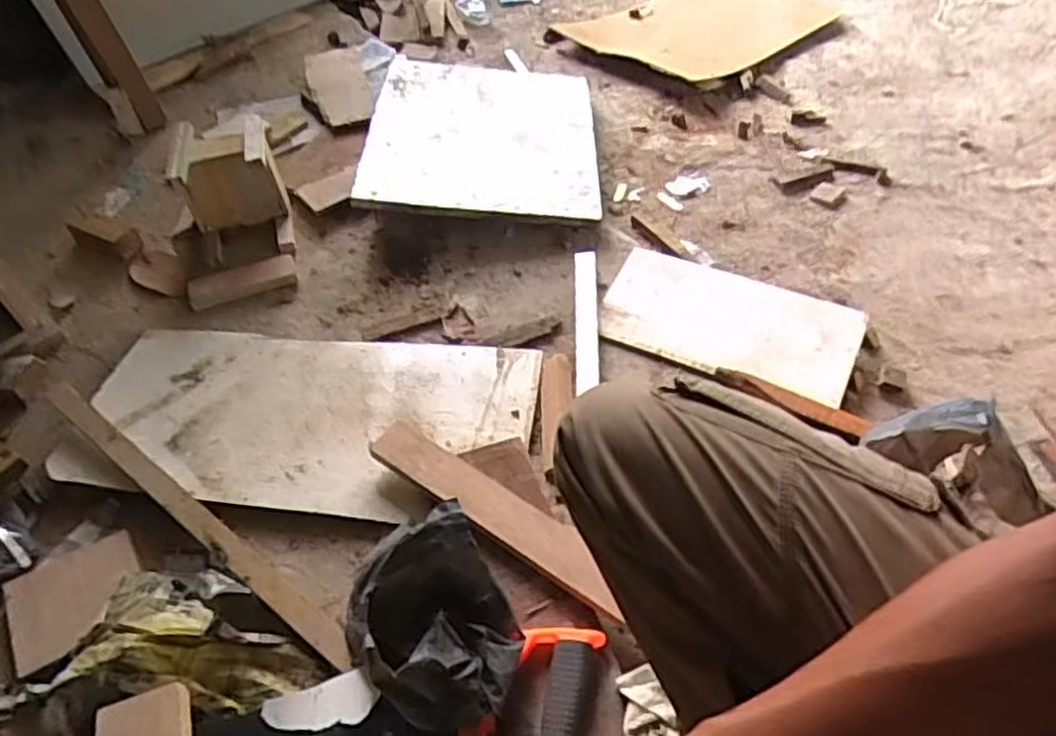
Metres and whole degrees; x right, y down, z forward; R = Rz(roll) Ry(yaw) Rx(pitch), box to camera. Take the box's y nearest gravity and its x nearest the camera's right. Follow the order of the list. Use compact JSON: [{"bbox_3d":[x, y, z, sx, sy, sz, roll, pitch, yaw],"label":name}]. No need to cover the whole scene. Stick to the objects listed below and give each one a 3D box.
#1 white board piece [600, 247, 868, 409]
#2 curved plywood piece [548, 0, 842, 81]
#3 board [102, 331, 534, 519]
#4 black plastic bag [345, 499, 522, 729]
[{"bbox_3d":[0.270,-0.066,1.000,0.324,0.016,0.194,20,52,18],"label":"white board piece"},{"bbox_3d":[0.413,-0.800,1.688,0.588,0.015,0.408,-34,56,-24],"label":"curved plywood piece"},{"bbox_3d":[-0.260,0.055,0.907,0.518,0.027,0.254,3,49,6],"label":"board"},{"bbox_3d":[-0.080,0.231,0.644,0.139,0.153,0.154,-15,50,-10],"label":"black plastic bag"}]

